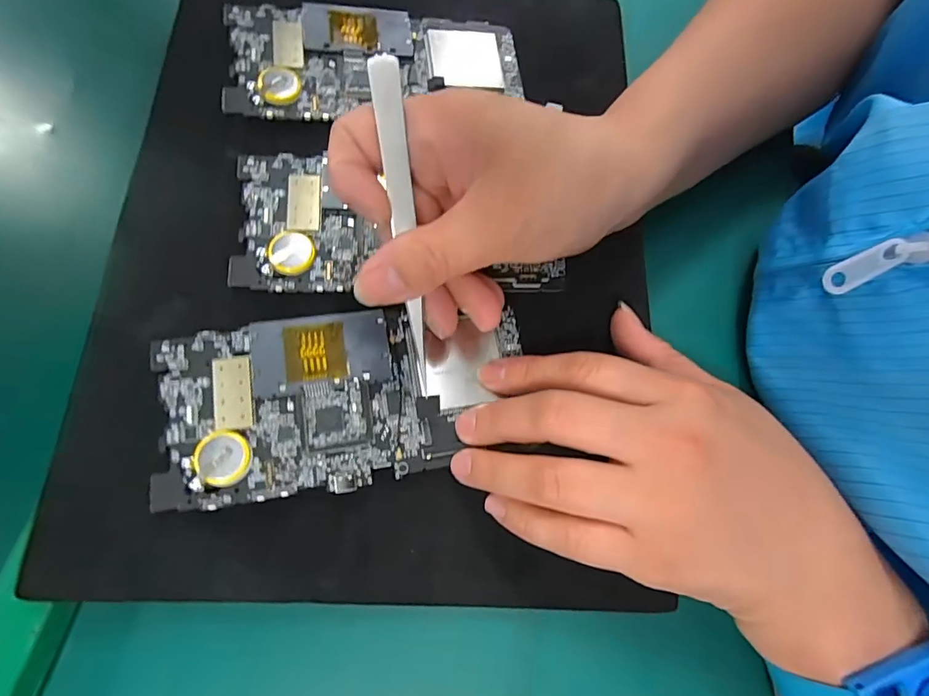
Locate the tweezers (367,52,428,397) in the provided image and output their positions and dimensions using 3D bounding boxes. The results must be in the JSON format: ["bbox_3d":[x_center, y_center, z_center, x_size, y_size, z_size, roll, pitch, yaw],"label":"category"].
[{"bbox_3d":[-0.023,-0.046,0.176,0.010,0.004,0.116,-7,102,-5],"label":"tweezers"}]

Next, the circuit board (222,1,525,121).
[{"bbox_3d":[-0.045,-0.154,0.256,0.154,0.006,0.071,-4,77,-13],"label":"circuit board"}]

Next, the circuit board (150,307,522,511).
[{"bbox_3d":[-0.048,0.019,0.200,0.150,0.012,0.073,-7,76,-12],"label":"circuit board"}]

